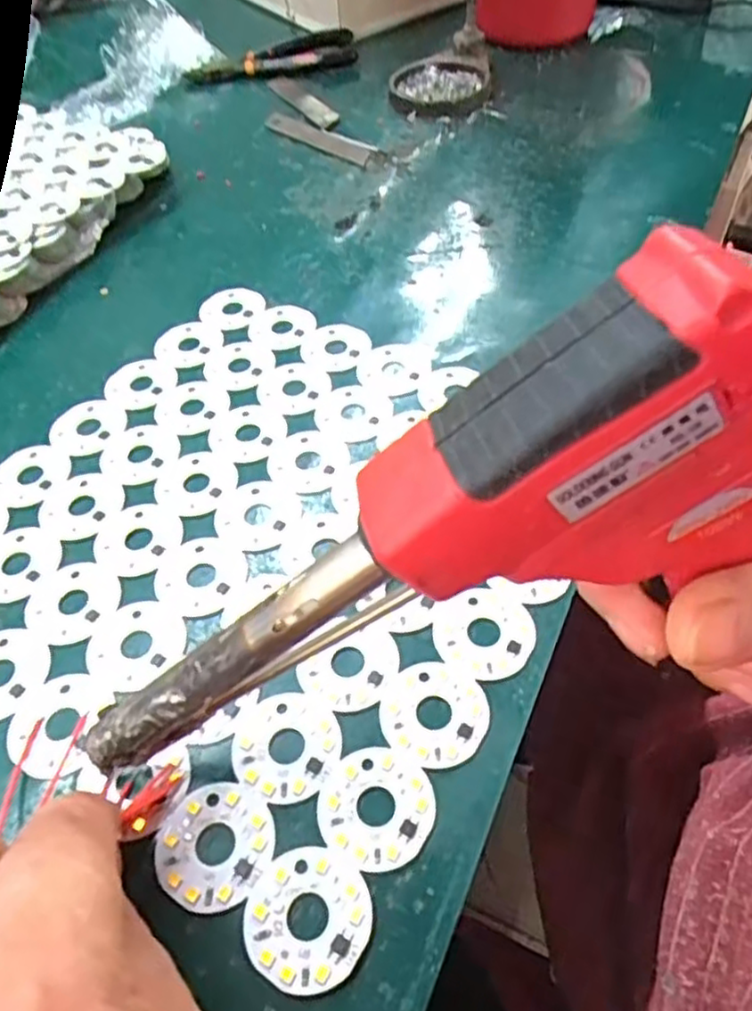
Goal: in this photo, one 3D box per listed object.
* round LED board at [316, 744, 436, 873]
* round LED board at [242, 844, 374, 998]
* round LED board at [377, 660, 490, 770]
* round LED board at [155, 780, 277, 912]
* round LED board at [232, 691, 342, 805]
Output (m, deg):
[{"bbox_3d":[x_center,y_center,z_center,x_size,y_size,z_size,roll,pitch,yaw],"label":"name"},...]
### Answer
[{"bbox_3d":[0.000,0.080,0.187,0.031,0.004,0.030,-3,51,3],"label":"round LED board"},{"bbox_3d":[-0.017,0.102,0.173,0.030,0.004,0.030,-3,51,3],"label":"round LED board"},{"bbox_3d":[0.017,0.060,0.202,0.031,0.004,0.030,-3,51,3],"label":"round LED board"},{"bbox_3d":[-0.043,0.089,0.184,0.031,0.004,0.031,-3,51,3],"label":"round LED board"},{"bbox_3d":[-0.026,0.068,0.199,0.031,0.004,0.030,-3,51,3],"label":"round LED board"}]

